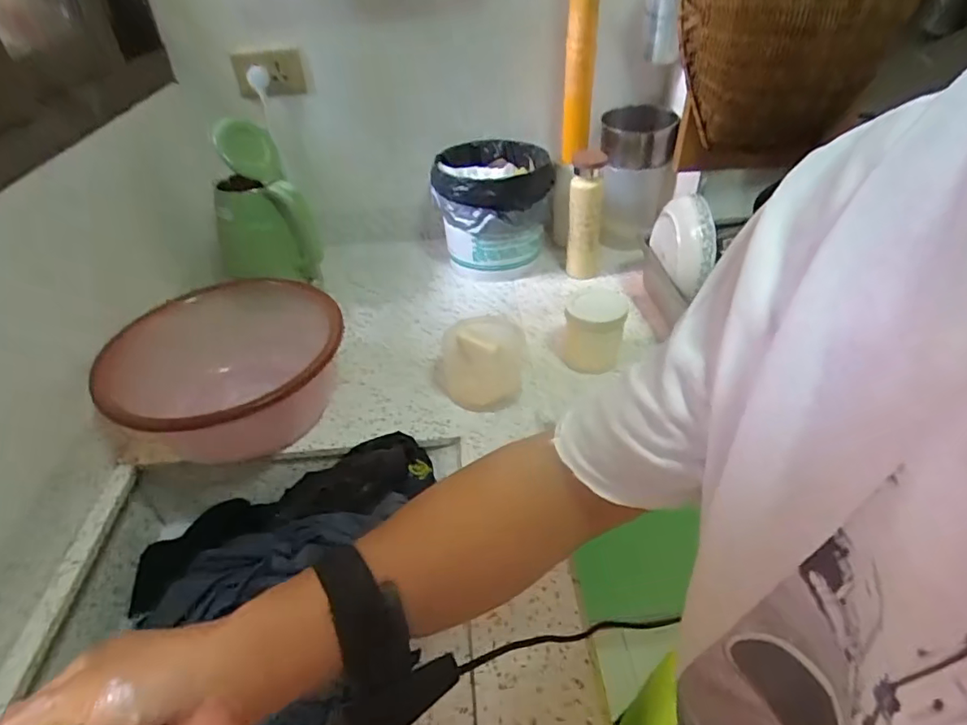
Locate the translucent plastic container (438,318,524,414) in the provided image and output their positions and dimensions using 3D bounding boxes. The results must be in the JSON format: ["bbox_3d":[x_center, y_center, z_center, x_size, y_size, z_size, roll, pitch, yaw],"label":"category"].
[{"bbox_3d":[-0.004,0.000,0.787,0.121,0.083,0.125,-5,39,-3],"label":"translucent plastic container"}]

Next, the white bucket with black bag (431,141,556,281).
[{"bbox_3d":[0.018,-0.287,1.035,0.203,0.196,0.198,-1,39,1],"label":"white bucket with black bag"}]

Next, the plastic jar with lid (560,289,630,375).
[{"bbox_3d":[0.165,-0.049,0.817,0.084,0.106,0.082,-1,39,1],"label":"plastic jar with lid"}]

